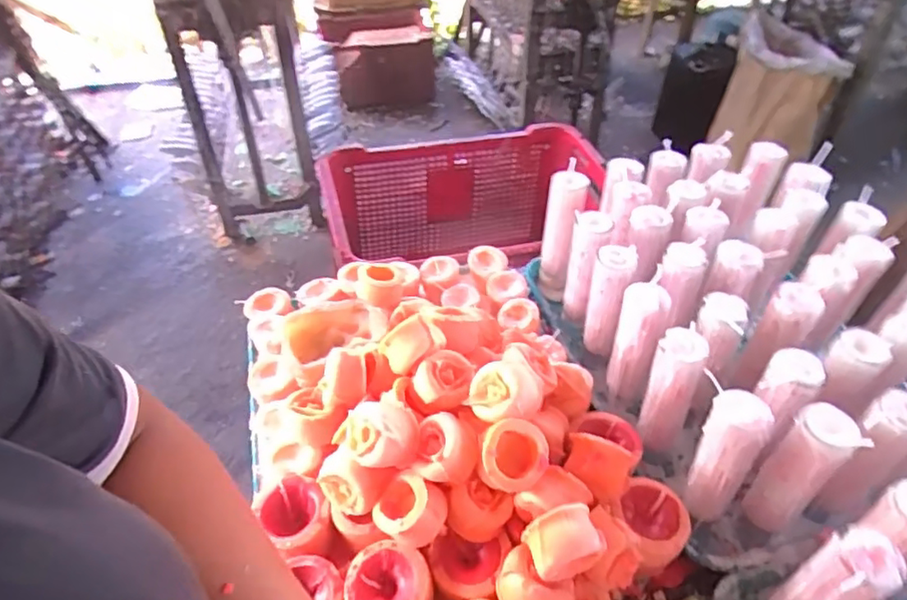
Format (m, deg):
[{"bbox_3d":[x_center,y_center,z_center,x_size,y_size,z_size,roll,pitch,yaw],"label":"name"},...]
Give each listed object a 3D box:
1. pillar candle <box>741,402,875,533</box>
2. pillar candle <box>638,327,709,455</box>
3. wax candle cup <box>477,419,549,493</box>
[{"bbox_3d":[0.289,0.143,0.515,0.047,0.144,0.044,-1,45,1],"label":"pillar candle"},{"bbox_3d":[0.202,0.093,0.574,0.041,0.151,0.036,21,49,21],"label":"pillar candle"},{"bbox_3d":[0.047,0.128,0.501,0.053,0.031,0.056,6,69,-13],"label":"wax candle cup"}]

